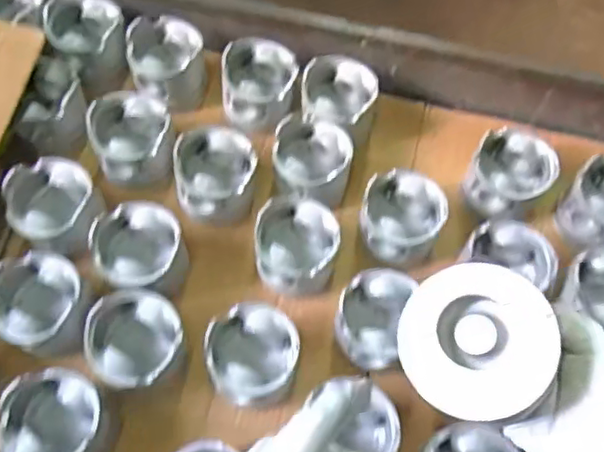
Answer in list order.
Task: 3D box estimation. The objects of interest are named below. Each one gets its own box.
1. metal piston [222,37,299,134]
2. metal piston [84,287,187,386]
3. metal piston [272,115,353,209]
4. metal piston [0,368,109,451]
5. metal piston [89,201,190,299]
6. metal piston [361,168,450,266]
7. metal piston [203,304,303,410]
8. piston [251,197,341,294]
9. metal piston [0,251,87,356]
[{"bbox_3d":[-0.053,-0.177,0.791,0.091,0.065,0.104,1,66,-3],"label":"metal piston"},{"bbox_3d":[-0.169,0.125,0.654,0.090,0.082,0.094,1,65,-3],"label":"metal piston"},{"bbox_3d":[0.012,-0.073,0.747,0.093,0.073,0.097,9,65,1],"label":"metal piston"},{"bbox_3d":[-0.239,0.194,0.614,0.090,0.072,0.097,-2,66,-4],"label":"metal piston"},{"bbox_3d":[-0.176,0.032,0.691,0.092,0.074,0.100,-4,66,-5],"label":"metal piston"},{"bbox_3d":[0.112,-0.007,0.730,0.098,0.078,0.092,1,65,-3],"label":"metal piston"},{"bbox_3d":[-0.051,0.133,0.650,0.089,0.075,0.096,1,65,-3],"label":"metal piston"},{"bbox_3d":[-0.007,0.024,0.709,0.092,0.076,0.097,1,65,-3],"label":"piston"},{"bbox_3d":[-0.276,0.083,0.667,0.089,0.085,0.090,1,65,-3],"label":"metal piston"}]

